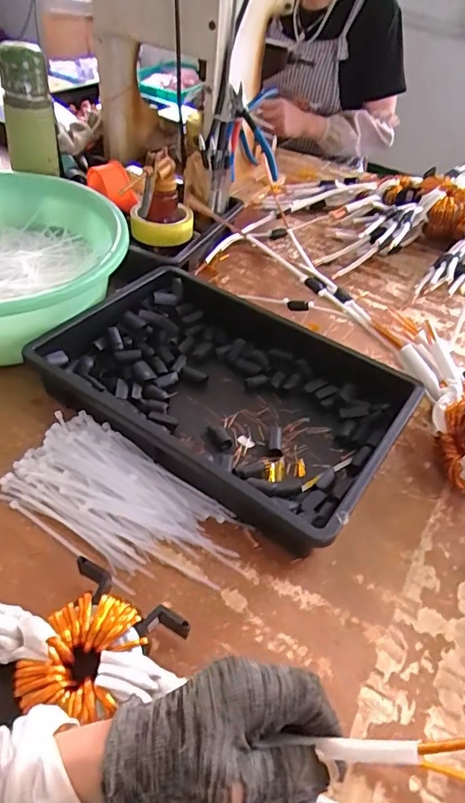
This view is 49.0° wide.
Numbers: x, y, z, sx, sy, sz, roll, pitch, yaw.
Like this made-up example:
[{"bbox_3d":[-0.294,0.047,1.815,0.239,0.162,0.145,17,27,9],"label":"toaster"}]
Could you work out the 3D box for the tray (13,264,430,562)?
[{"bbox_3d":[-0.005,-0.016,0.570,0.364,0.064,0.248,28,48,20],"label":"tray"}]

